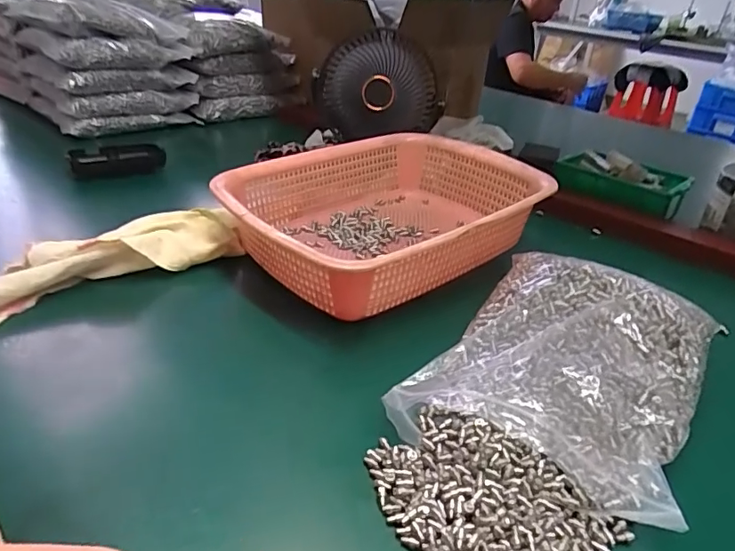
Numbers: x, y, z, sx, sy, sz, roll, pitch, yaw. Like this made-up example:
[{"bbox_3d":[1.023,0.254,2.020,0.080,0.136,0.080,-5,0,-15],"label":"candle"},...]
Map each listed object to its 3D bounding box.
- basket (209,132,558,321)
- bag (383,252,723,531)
[{"bbox_3d":[0.017,-0.060,0.519,0.290,0.080,0.215,-20,39,-36],"label":"basket"},{"bbox_3d":[0.139,0.056,0.358,0.159,0.051,0.226,23,35,26],"label":"bag"}]

